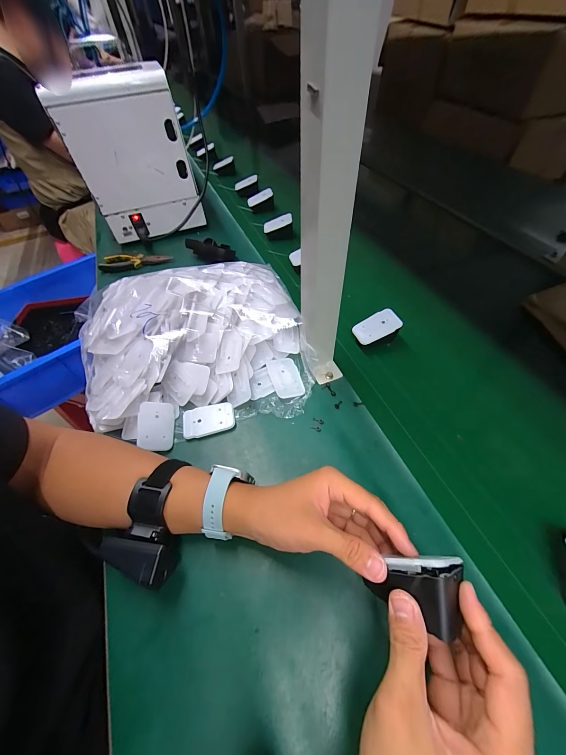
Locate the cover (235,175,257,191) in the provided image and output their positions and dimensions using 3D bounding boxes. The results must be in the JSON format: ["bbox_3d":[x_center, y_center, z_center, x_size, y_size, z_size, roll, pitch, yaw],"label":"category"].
[{"bbox_3d":[-0.108,-0.557,0.829,0.073,0.017,0.019,-6,49,28],"label":"cover"}]

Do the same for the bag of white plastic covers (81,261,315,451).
[{"bbox_3d":[-0.139,-0.056,0.431,0.327,0.089,0.293,-15,53,-7],"label":"bag of white plastic covers"}]

